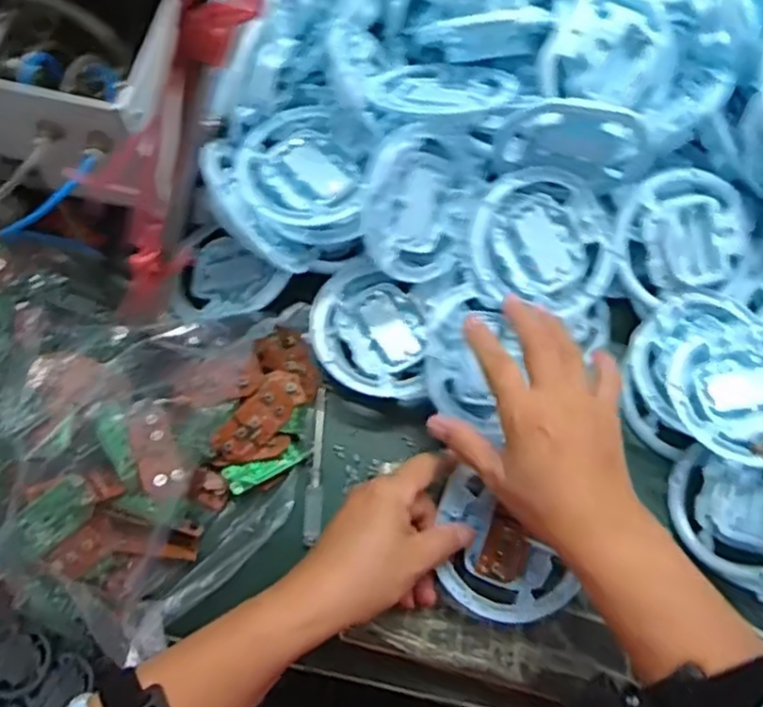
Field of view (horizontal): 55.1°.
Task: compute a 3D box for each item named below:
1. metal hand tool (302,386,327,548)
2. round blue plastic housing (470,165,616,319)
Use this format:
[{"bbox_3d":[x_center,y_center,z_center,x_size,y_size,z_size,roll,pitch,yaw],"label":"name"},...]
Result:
[{"bbox_3d":[-0.046,0.080,0.526,0.012,0.004,0.112,4,71,0],"label":"metal hand tool"},{"bbox_3d":[0.115,-0.079,0.530,0.103,0.022,0.103,0,89,-7],"label":"round blue plastic housing"}]

